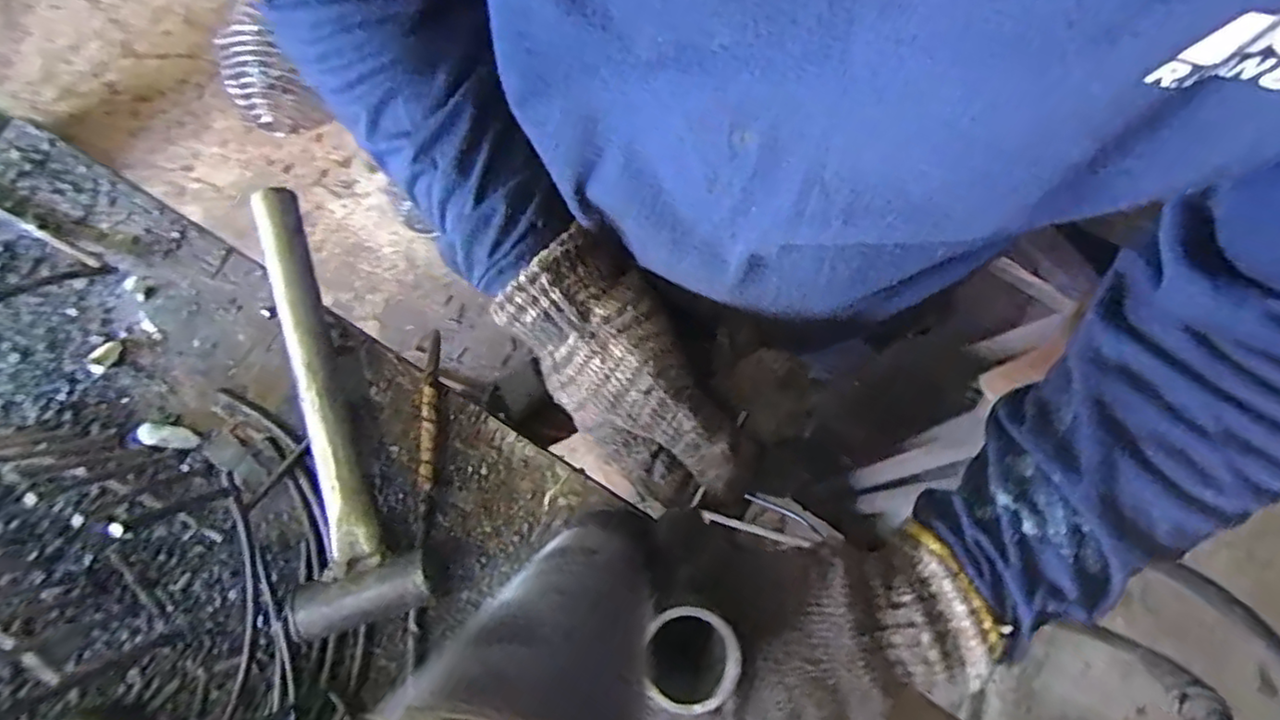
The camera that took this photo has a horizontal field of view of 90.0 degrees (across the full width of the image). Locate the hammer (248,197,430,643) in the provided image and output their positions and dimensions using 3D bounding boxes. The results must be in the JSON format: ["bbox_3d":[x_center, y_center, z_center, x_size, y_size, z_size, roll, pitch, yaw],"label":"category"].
[{"bbox_3d":[-0.186,0.025,0.357,0.068,0.035,0.241,-22,80,-5],"label":"hammer"}]

